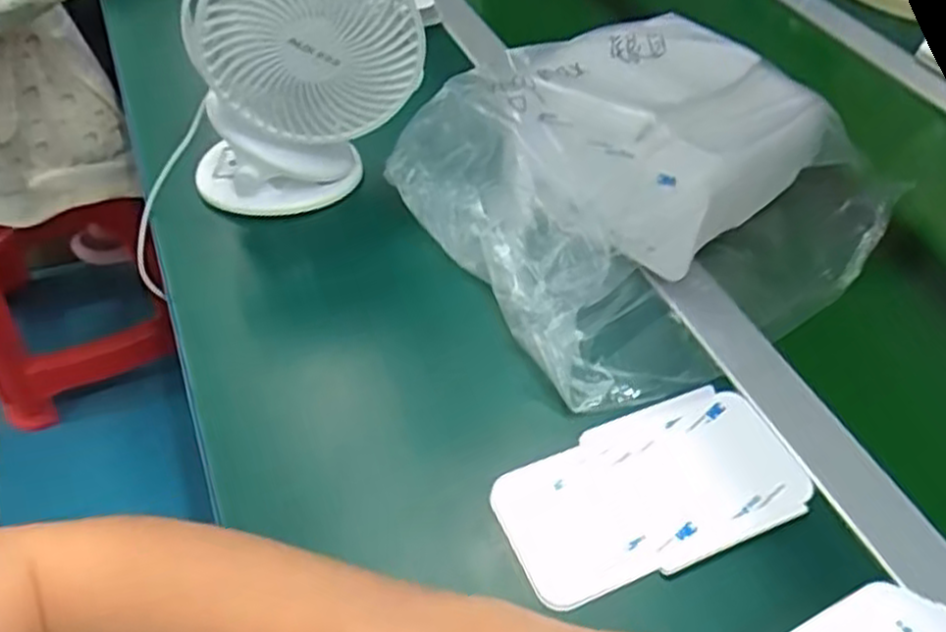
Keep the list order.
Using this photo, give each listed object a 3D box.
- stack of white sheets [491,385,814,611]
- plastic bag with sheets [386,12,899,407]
[{"bbox_3d":[0.094,0.092,0.406,0.157,0.012,0.085,-17,51,-16],"label":"stack of white sheets"},{"bbox_3d":[0.118,-0.090,0.504,0.269,0.101,0.236,-25,53,-22],"label":"plastic bag with sheets"}]

